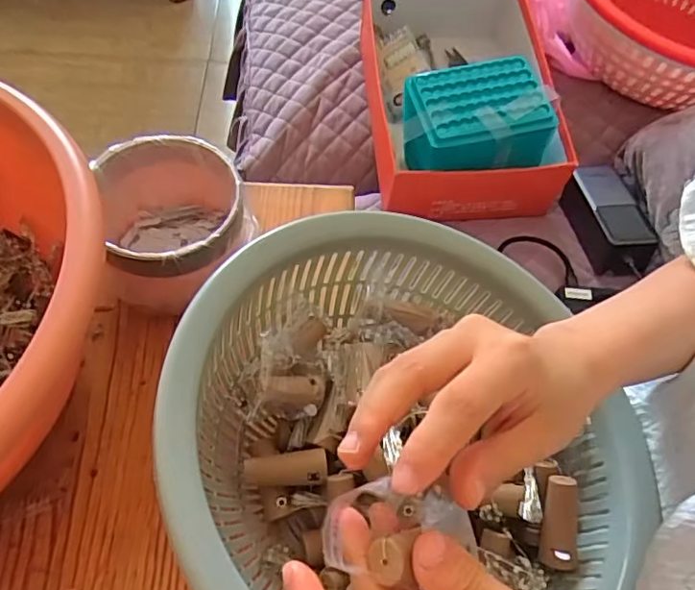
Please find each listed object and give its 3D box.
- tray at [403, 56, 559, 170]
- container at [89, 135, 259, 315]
[{"bbox_3d":[0.128,-0.180,0.584,0.145,0.059,0.089,-2,57,-6],"label":"tray"},{"bbox_3d":[-0.132,-0.052,0.454,0.102,0.081,0.113,-10,58,-11],"label":"container"}]

